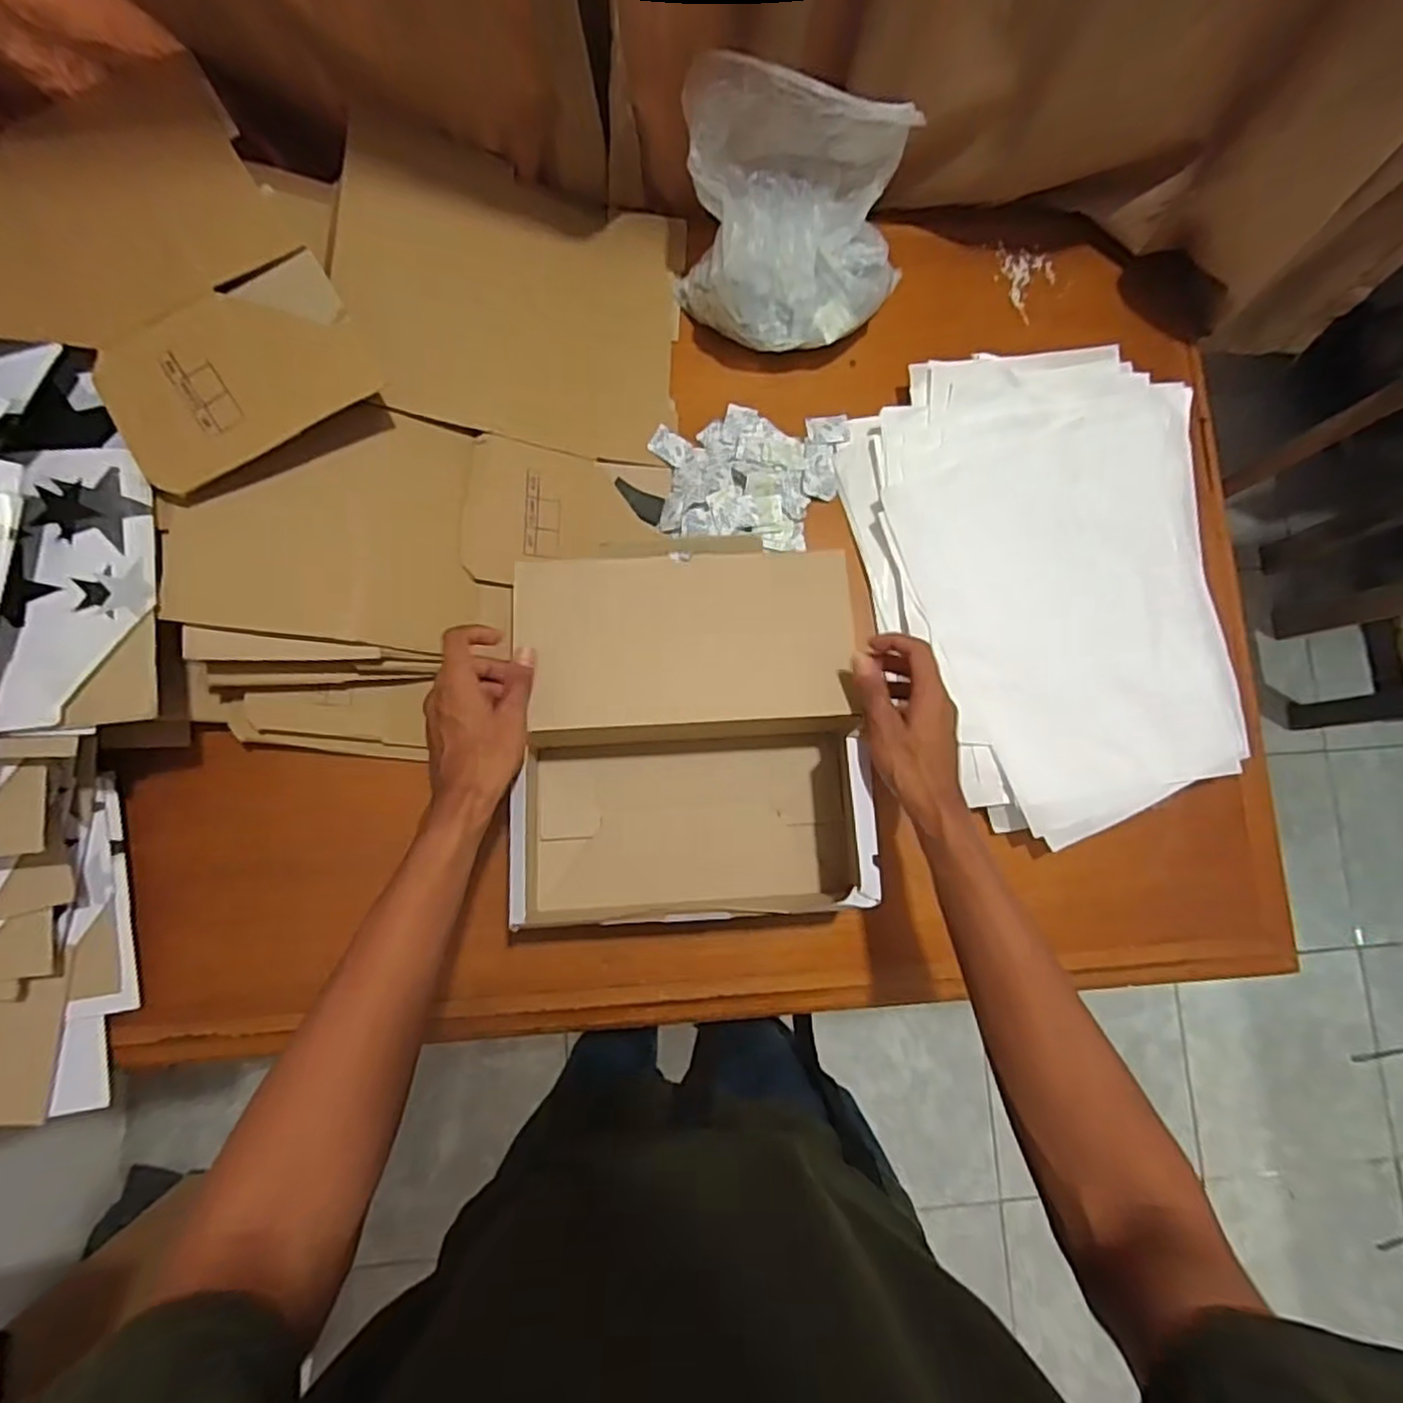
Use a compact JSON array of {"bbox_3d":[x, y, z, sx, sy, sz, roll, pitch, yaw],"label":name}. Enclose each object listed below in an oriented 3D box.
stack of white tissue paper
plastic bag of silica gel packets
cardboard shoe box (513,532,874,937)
[{"bbox_3d":[0.343,-0.115,0.658,0.345,0.038,0.446,-14,84,-5],"label":"stack of white tissue paper"},{"bbox_3d":[0.086,-0.420,0.618,0.207,0.161,0.155,5,83,-2],"label":"plastic bag of silica gel packets"},{"bbox_3d":[0.000,0.031,0.609,0.304,0.092,0.318,-1,83,-3],"label":"cardboard shoe box"}]

